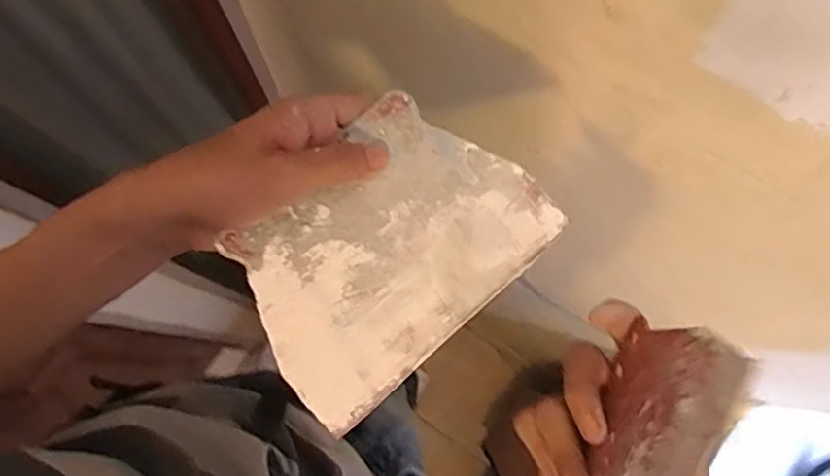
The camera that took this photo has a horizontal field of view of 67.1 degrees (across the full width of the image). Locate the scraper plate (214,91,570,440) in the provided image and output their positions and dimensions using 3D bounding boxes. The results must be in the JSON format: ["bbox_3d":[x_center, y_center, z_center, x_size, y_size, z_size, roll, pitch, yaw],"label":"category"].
[{"bbox_3d":[-0.016,0.004,0.349,0.169,0.009,0.122,-41,80,-9],"label":"scraper plate"}]

